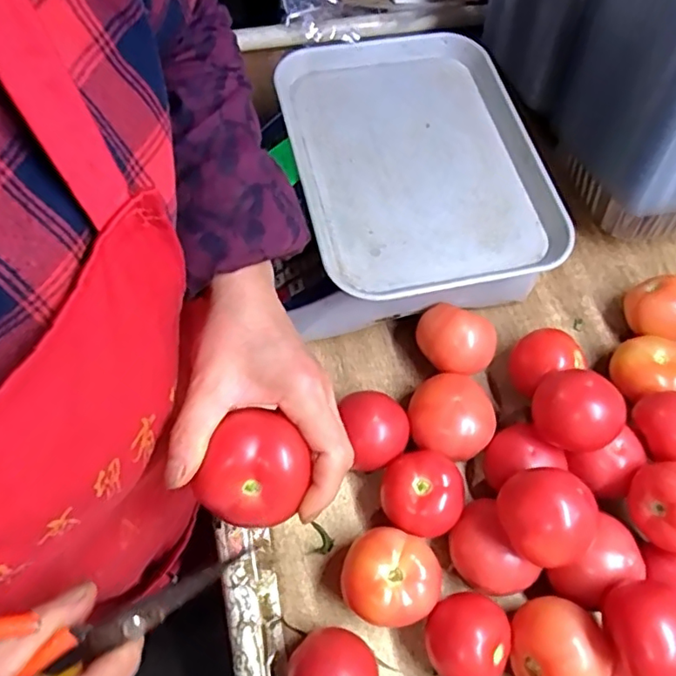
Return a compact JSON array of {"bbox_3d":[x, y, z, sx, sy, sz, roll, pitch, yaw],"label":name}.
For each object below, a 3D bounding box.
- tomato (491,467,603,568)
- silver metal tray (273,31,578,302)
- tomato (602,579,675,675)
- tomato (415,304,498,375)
[{"bbox_3d":[0.148,0.129,0.406,0.059,0.056,0.063,1,65,-3],"label":"tomato"},{"bbox_3d":[0.068,-0.171,0.507,0.212,0.017,0.287,-12,67,-9],"label":"silver metal tray"},{"bbox_3d":[0.209,0.195,0.374,0.059,0.045,0.063,1,65,-3],"label":"tomato"},{"bbox_3d":[0.103,0.006,0.506,0.071,0.065,0.053,21,65,7],"label":"tomato"}]

